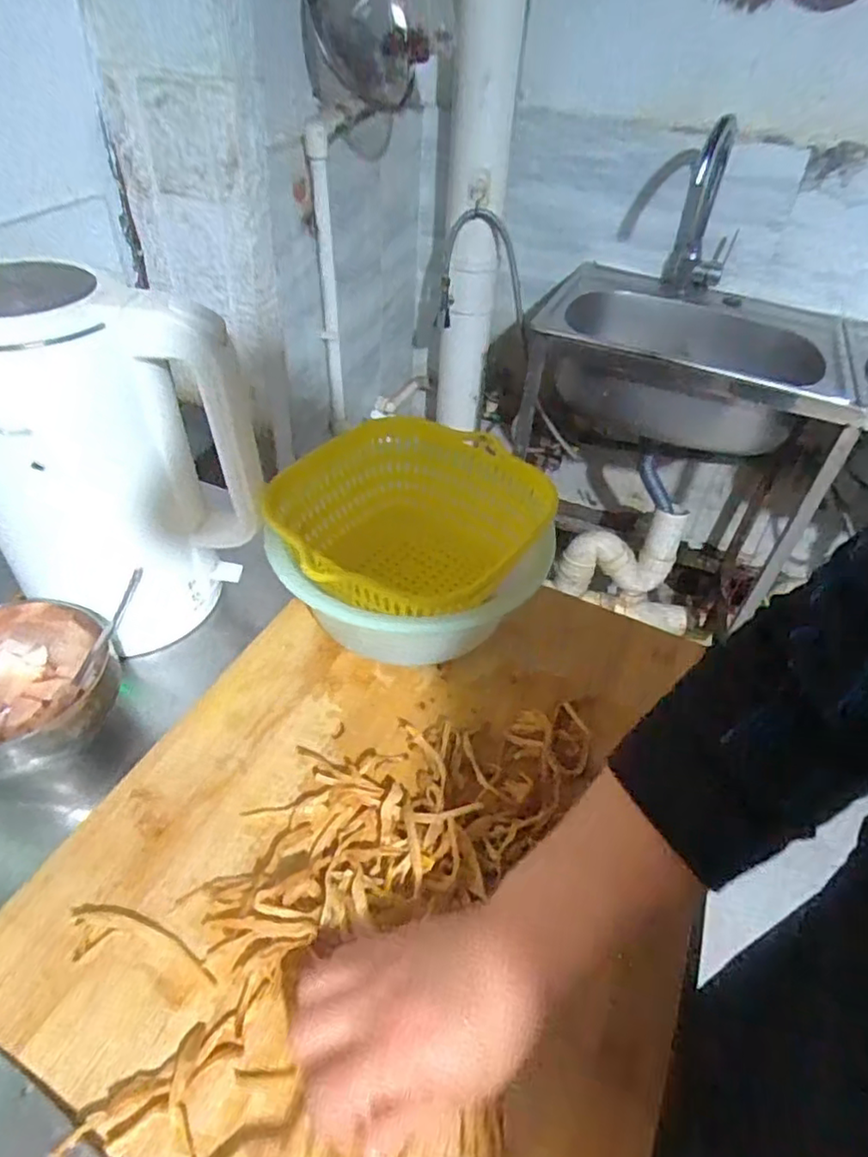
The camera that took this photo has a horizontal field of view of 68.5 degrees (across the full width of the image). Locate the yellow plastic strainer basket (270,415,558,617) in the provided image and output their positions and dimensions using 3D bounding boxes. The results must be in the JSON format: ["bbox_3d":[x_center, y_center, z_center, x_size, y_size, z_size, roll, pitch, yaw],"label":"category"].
[{"bbox_3d":[-0.019,-0.040,0.516,0.188,0.093,0.203,2,44,-2],"label":"yellow plastic strainer basket"}]

